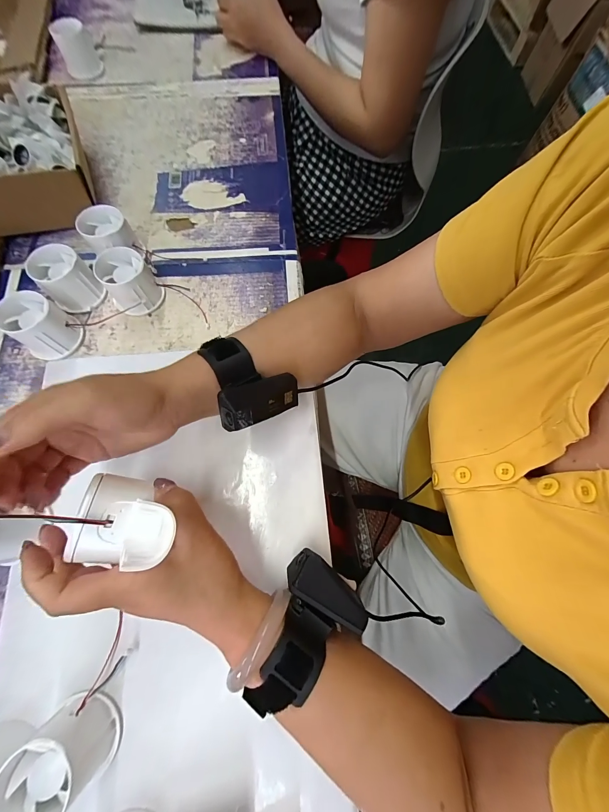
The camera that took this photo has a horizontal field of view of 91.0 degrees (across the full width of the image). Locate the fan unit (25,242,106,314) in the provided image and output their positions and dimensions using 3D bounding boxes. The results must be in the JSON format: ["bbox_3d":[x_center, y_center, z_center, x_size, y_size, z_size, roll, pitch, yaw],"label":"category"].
[{"bbox_3d":[-0.268,-0.141,0.339,0.054,0.051,0.052,42,76,12],"label":"fan unit"}]

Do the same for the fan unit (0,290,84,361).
[{"bbox_3d":[-0.281,-0.085,0.321,0.056,0.050,0.055,34,75,10],"label":"fan unit"}]

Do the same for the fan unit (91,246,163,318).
[{"bbox_3d":[-0.200,-0.141,0.341,0.052,0.050,0.056,-38,76,-12],"label":"fan unit"}]

